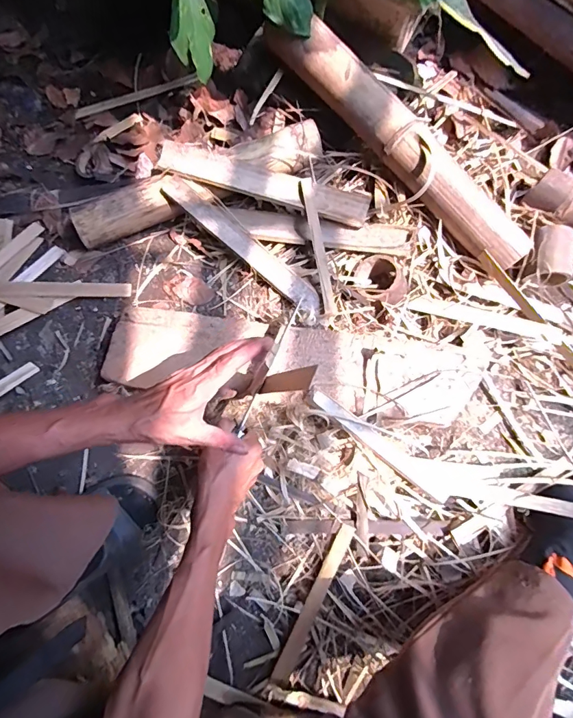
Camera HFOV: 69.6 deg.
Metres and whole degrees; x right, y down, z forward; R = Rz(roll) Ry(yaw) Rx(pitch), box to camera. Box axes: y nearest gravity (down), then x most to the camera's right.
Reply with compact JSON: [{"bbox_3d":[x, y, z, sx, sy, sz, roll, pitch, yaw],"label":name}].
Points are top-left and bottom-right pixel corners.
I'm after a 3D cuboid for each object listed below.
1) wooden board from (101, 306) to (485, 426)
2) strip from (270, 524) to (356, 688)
[{"bbox_3d":[0.007,0.016,0.622,0.550,0.053,0.135,6,74,2],"label":"wooden board"},{"bbox_3d":[0.038,0.335,0.566,0.021,0.007,0.224,25,83,18],"label":"strip"}]

